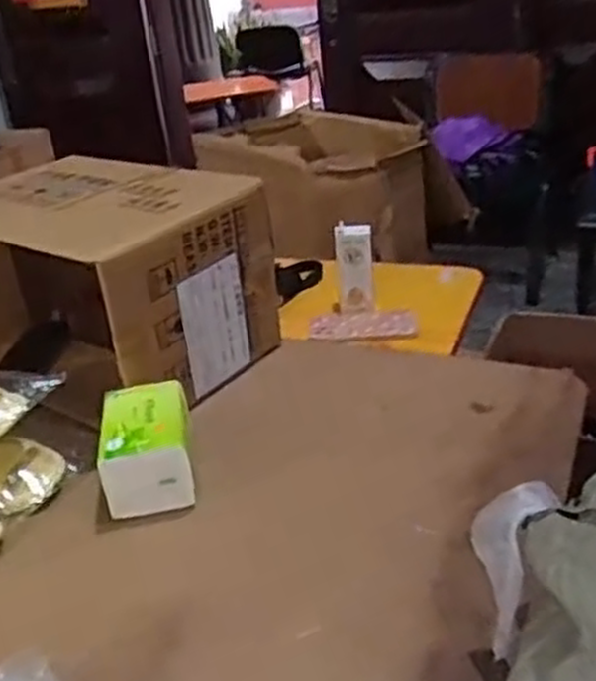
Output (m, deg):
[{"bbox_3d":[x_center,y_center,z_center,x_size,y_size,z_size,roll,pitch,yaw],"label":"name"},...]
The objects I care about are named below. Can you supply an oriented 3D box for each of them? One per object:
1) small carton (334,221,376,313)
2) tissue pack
[{"bbox_3d":[0.086,-0.107,1.182,0.054,0.131,0.034,-5,27,3],"label":"small carton"},{"bbox_3d":[-0.162,0.110,0.845,0.092,0.081,0.122,-9,27,-6],"label":"tissue pack"}]

